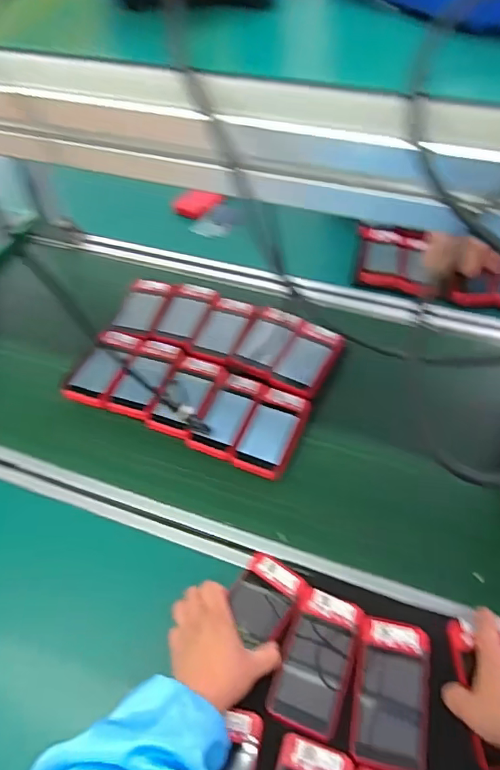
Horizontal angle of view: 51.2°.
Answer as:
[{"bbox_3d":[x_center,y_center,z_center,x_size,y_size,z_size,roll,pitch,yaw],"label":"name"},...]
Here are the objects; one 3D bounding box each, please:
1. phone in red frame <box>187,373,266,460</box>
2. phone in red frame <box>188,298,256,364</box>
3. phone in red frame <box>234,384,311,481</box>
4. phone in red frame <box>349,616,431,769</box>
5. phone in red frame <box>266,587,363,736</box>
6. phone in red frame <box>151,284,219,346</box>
[{"bbox_3d":[-0.030,0.038,0.682,0.063,0.024,0.114,18,55,16],"label":"phone in red frame"},{"bbox_3d":[-0.041,-0.086,0.777,0.069,0.014,0.128,17,55,16],"label":"phone in red frame"},{"bbox_3d":[0.029,0.060,0.670,0.067,0.019,0.120,17,55,15],"label":"phone in red frame"},{"bbox_3d":[0.131,0.282,0.481,0.065,0.008,0.122,9,53,10],"label":"phone in red frame"},{"bbox_3d":[0.065,0.261,0.501,0.064,0.008,0.118,15,54,14],"label":"phone in red frame"},{"bbox_3d":[-0.100,-0.110,0.806,0.073,0.011,0.126,12,53,12],"label":"phone in red frame"}]

